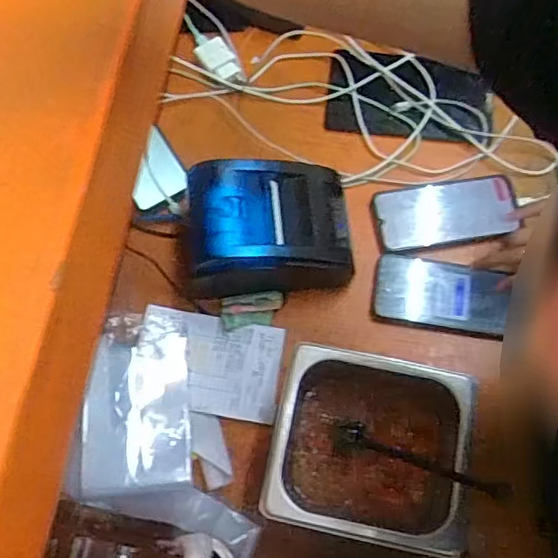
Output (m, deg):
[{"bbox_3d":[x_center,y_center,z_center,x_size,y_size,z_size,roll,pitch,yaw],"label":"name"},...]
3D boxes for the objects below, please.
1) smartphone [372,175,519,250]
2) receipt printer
[{"bbox_3d":[0.201,-0.082,0.716,0.169,0.007,0.080,-9,69,-2],"label":"smartphone"},{"bbox_3d":[-0.014,-0.058,0.648,0.184,0.103,0.133,-6,69,-1],"label":"receipt printer"}]

